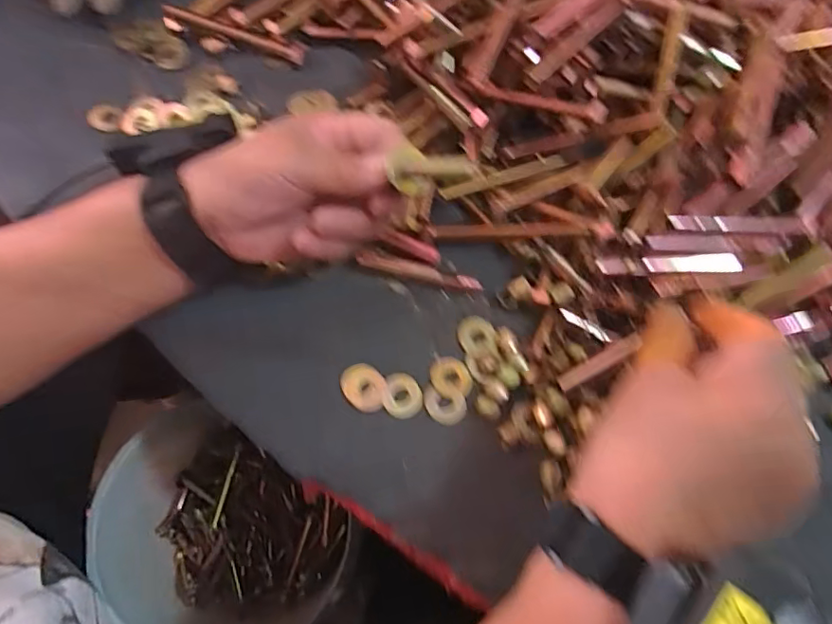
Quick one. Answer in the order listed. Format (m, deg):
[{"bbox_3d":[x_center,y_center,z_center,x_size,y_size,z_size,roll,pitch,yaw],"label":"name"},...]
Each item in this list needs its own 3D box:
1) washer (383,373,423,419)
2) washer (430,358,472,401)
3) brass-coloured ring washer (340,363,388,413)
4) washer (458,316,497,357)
[{"bbox_3d":[-0.008,0.052,0.332,0.022,0.004,0.027,4,77,0],"label":"washer"},{"bbox_3d":[0.022,0.042,0.338,0.028,0.007,0.024,35,79,7],"label":"washer"},{"bbox_3d":[-0.032,0.047,0.332,0.025,0.004,0.032,-36,80,-5],"label":"brass-coloured ring washer"},{"bbox_3d":[0.040,0.015,0.346,0.024,0.004,0.024,0,77,-1],"label":"washer"}]

